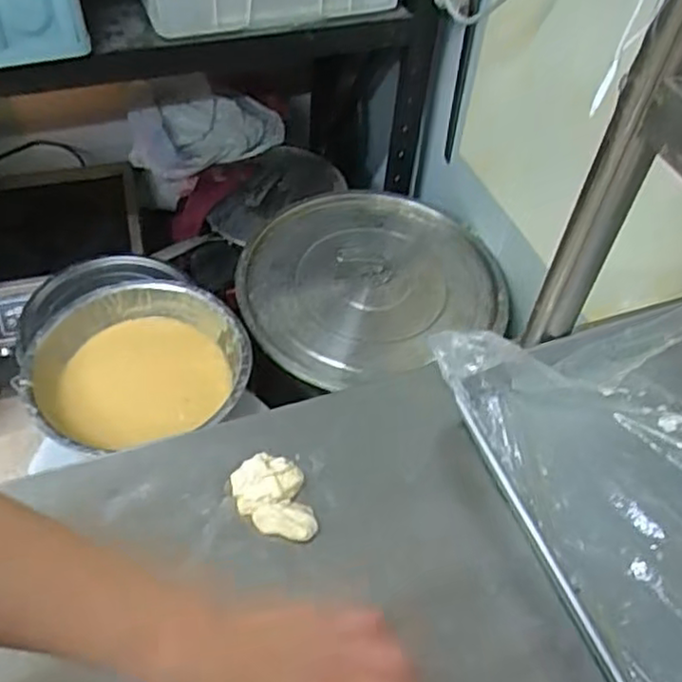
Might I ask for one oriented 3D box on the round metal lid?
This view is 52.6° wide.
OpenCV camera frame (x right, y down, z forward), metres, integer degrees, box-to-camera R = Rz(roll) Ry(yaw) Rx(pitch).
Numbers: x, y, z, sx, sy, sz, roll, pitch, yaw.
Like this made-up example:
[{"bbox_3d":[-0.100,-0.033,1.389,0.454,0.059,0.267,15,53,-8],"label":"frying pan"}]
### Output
[{"bbox_3d":[0.041,-0.116,1.235,0.450,0.065,0.392,-16,55,-16],"label":"round metal lid"}]

